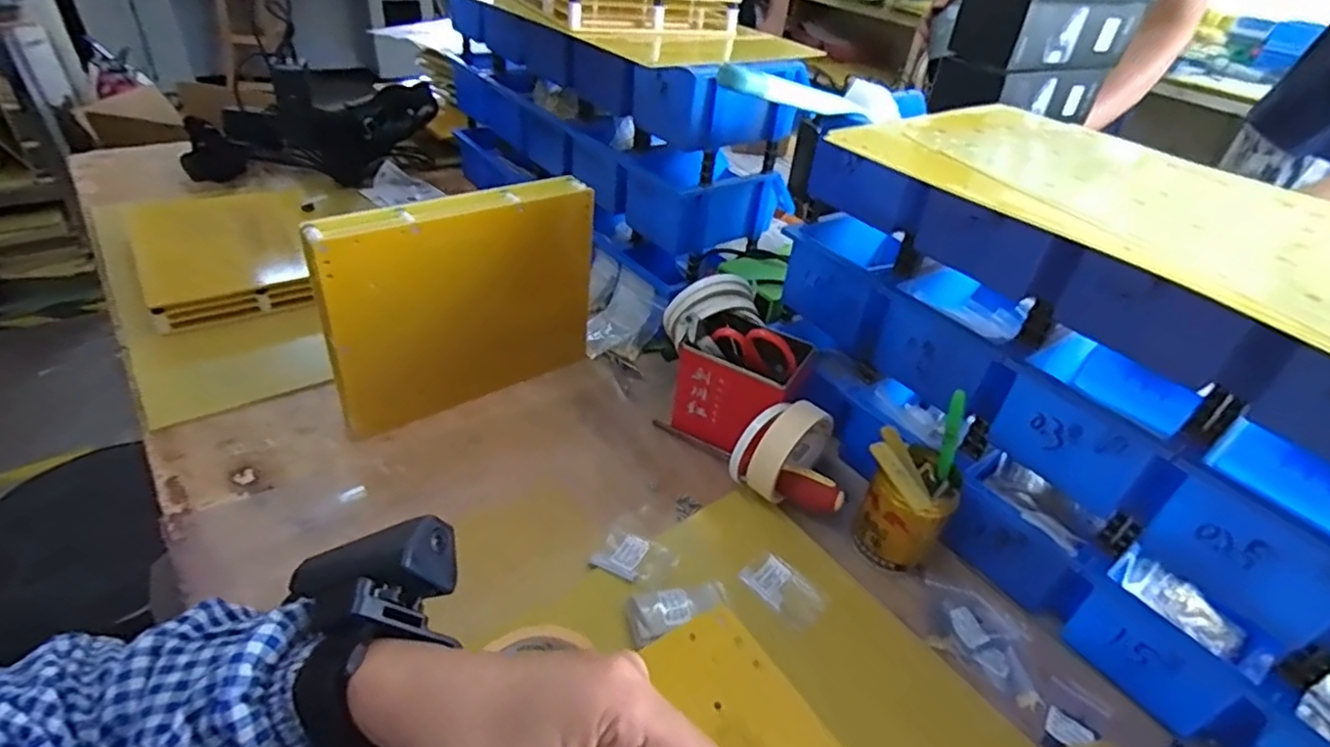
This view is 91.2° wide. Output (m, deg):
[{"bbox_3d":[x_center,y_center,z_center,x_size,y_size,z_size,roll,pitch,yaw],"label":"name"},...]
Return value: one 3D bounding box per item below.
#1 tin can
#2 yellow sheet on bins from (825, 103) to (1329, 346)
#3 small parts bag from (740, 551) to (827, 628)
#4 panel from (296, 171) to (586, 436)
[{"bbox_3d":[0.196,0.109,0.528,0.062,0.079,0.076,31,44,26],"label":"tin can"},{"bbox_3d":[0.325,-0.095,0.394,0.230,0.012,0.379,-22,47,-32],"label":"yellow sheet on bins"},{"bbox_3d":[0.091,0.166,0.498,0.037,0.004,0.060,-26,50,-35],"label":"small parts bag"},{"bbox_3d":[-0.177,-0.062,0.601,0.247,0.201,0.028,-24,48,-33],"label":"panel"}]

